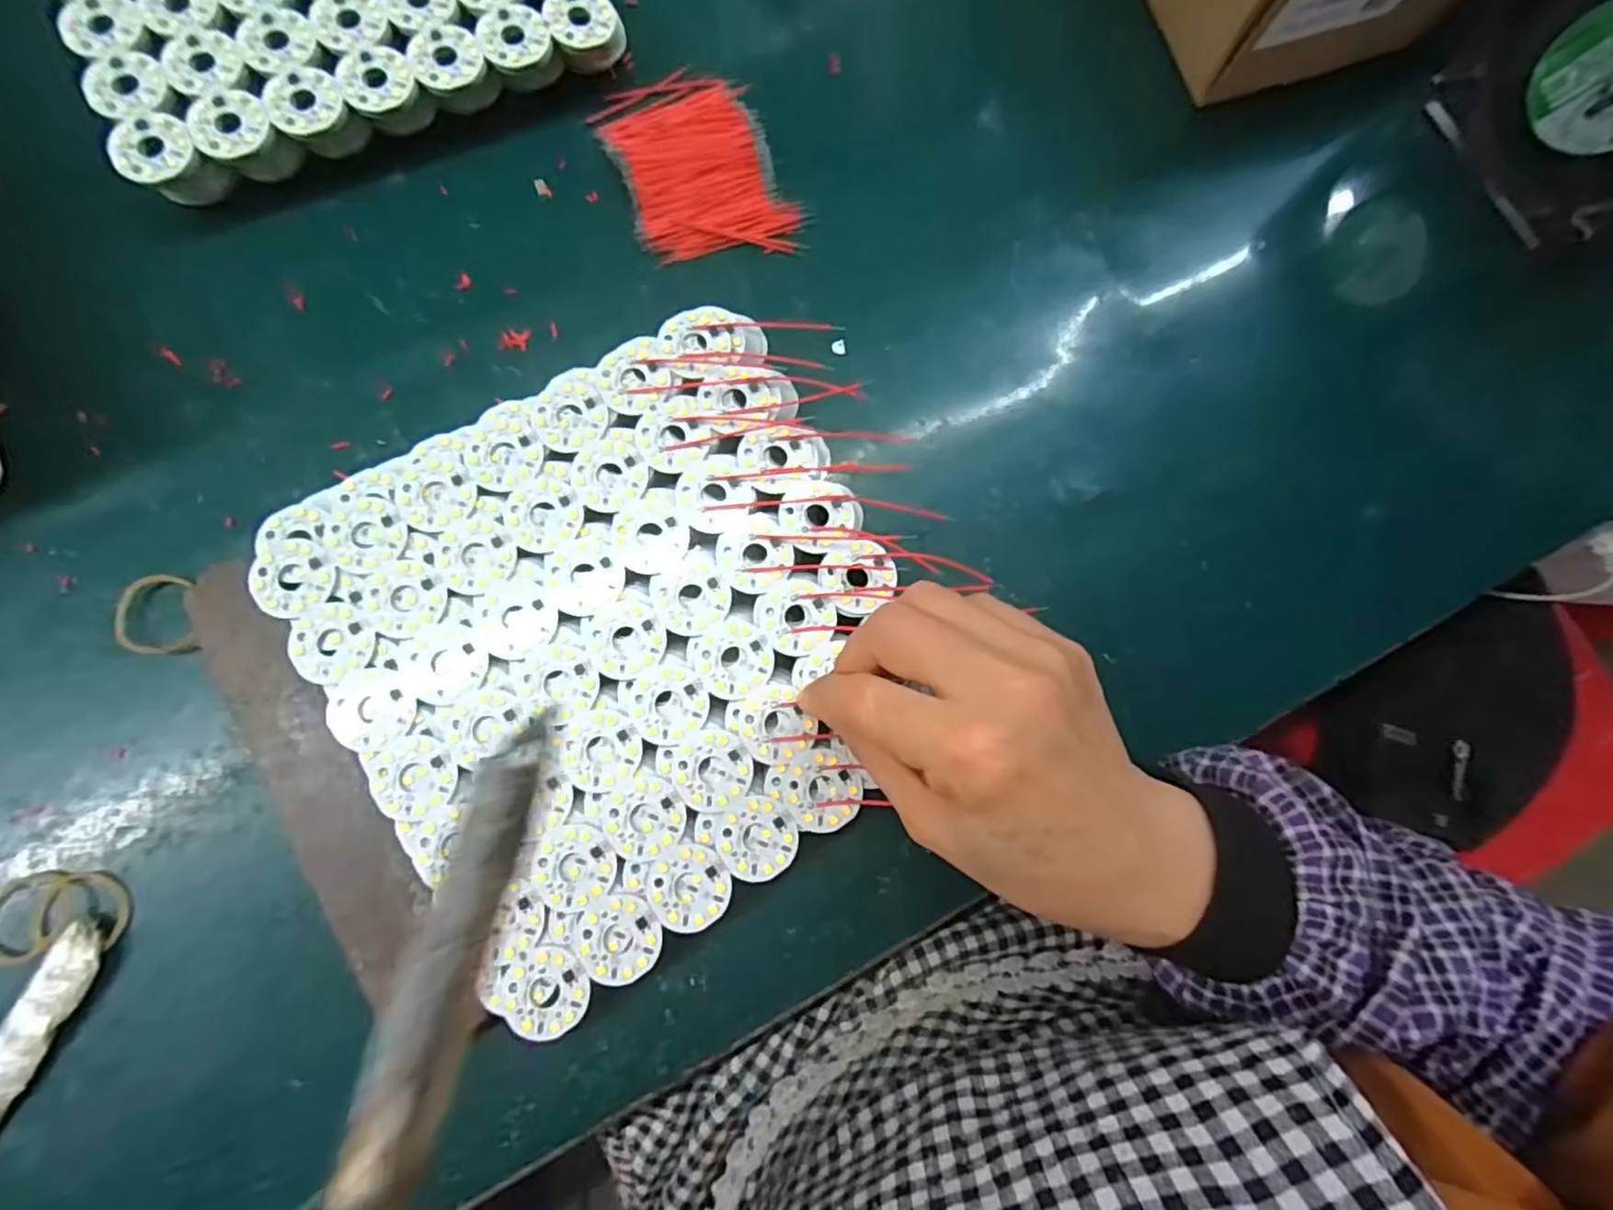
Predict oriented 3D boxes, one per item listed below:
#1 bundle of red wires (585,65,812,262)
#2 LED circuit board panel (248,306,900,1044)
[{"bbox_3d":[-0.052,-0.211,0.326,0.075,0.012,0.104,-23,84,-7],"label":"bundle of red wires"},{"bbox_3d":[-0.072,0.012,0.274,0.214,0.008,0.216,-31,85,-8],"label":"LED circuit board panel"}]

